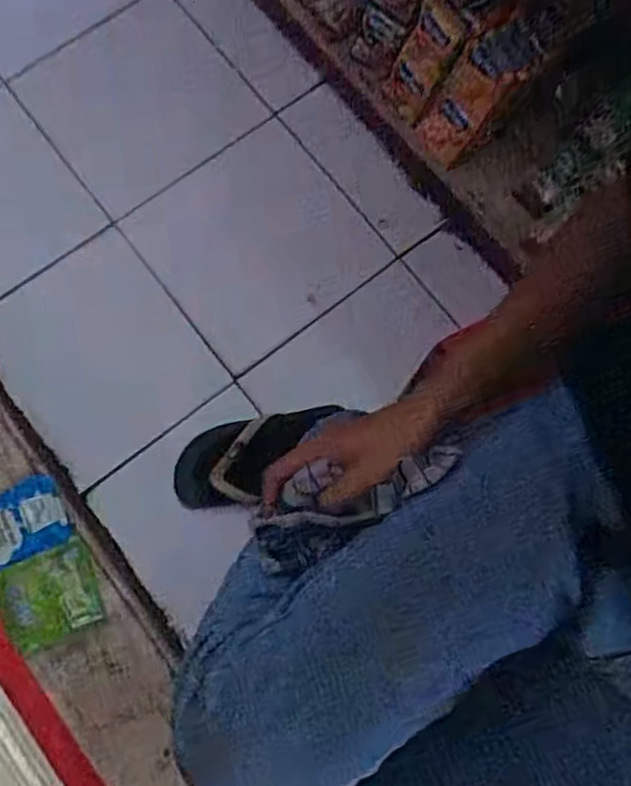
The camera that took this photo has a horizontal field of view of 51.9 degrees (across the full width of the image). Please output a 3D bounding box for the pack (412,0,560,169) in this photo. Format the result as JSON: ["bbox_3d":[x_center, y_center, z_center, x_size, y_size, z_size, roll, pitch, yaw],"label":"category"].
[{"bbox_3d":[0.214,-0.394,0.824,0.081,0.208,0.035,48,36,9],"label":"pack"}]

